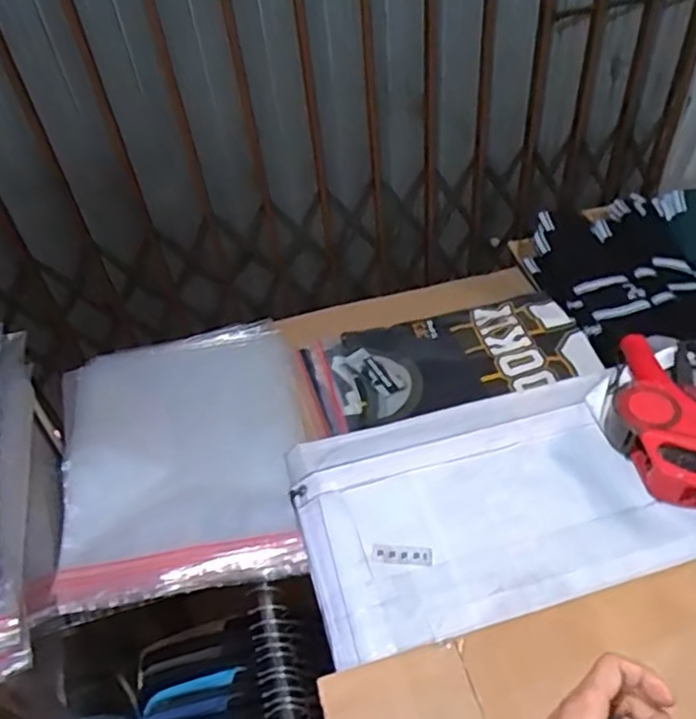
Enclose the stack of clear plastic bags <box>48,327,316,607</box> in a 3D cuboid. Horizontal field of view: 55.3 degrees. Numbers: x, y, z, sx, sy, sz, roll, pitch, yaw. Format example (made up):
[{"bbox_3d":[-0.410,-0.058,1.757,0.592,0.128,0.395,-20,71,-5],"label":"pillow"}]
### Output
[{"bbox_3d":[-0.219,0.105,0.901,0.316,0.044,0.437,-12,45,-5],"label":"stack of clear plastic bags"}]

